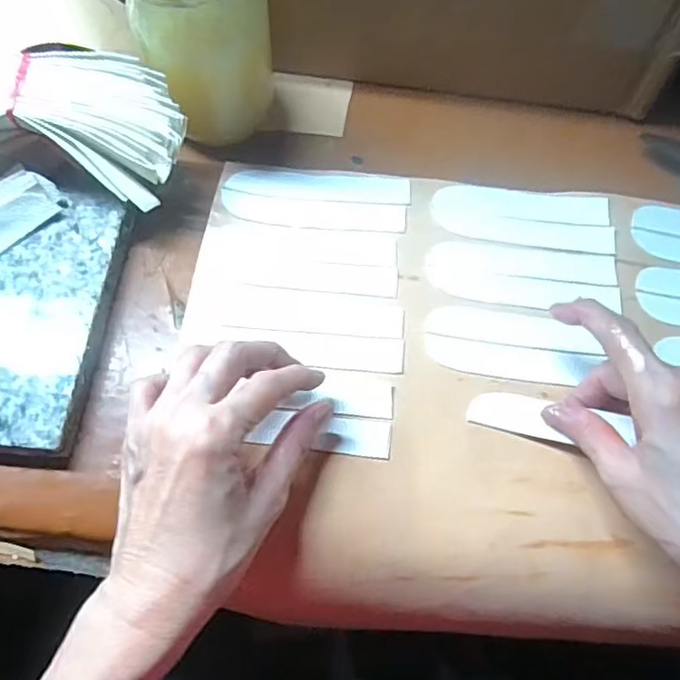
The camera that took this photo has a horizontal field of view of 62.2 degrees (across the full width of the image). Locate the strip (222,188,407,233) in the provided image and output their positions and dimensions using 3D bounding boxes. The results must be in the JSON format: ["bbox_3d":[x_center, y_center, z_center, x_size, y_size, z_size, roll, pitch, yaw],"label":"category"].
[{"bbox_3d":[-0.017,-0.086,0.381,0.122,0.006,0.023,4,66,-2],"label":"strip"}]

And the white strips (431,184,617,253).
[{"bbox_3d":[0.125,-0.085,0.384,0.120,0.004,0.048,5,68,0],"label":"white strips"}]

